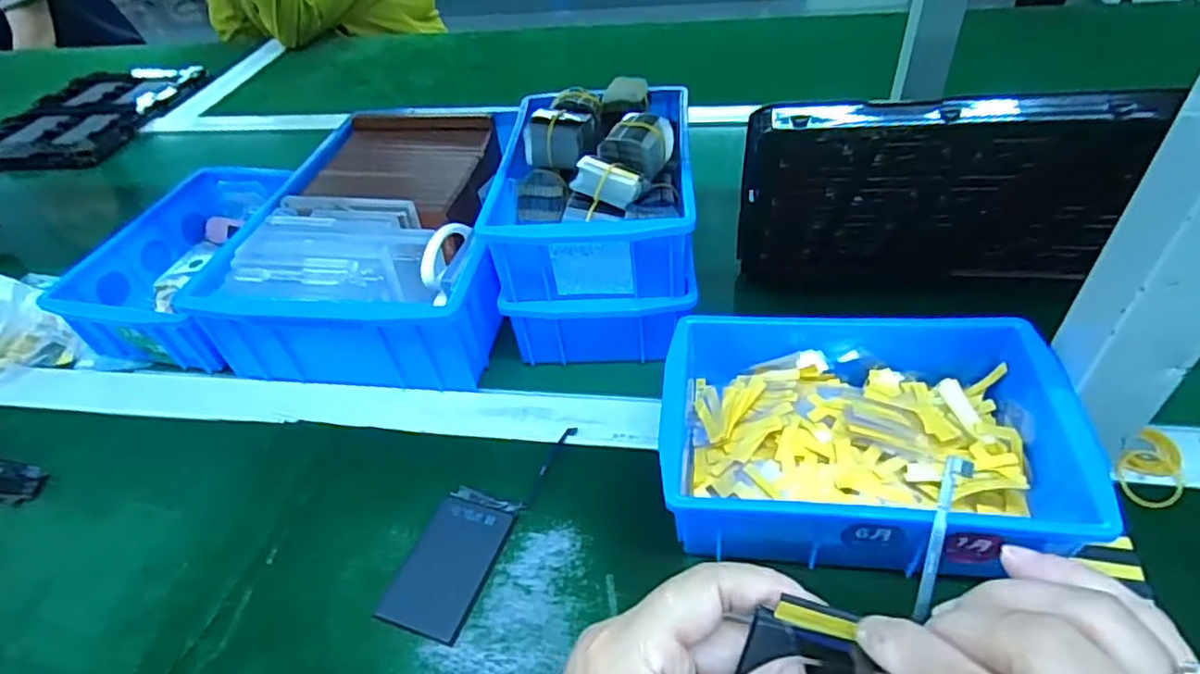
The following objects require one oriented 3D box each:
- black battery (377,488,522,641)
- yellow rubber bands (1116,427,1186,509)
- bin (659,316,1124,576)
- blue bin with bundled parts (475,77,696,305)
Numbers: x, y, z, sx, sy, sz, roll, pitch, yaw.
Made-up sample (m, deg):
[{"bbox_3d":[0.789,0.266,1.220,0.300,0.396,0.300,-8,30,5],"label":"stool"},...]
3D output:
[{"bbox_3d":[-0.083,0.124,0.361,0.049,0.004,0.084,11,46,18],"label":"black battery"},{"bbox_3d":[0.306,0.073,0.355,0.051,0.010,0.030,-34,49,-26],"label":"yellow rubber bands"},{"bbox_3d":[0.139,0.051,0.362,0.201,0.070,0.158,3,44,10],"label":"bin"},{"bbox_3d":[-0.001,-0.114,0.458,0.127,0.072,0.185,-1,43,6],"label":"blue bin with bundled parts"}]

